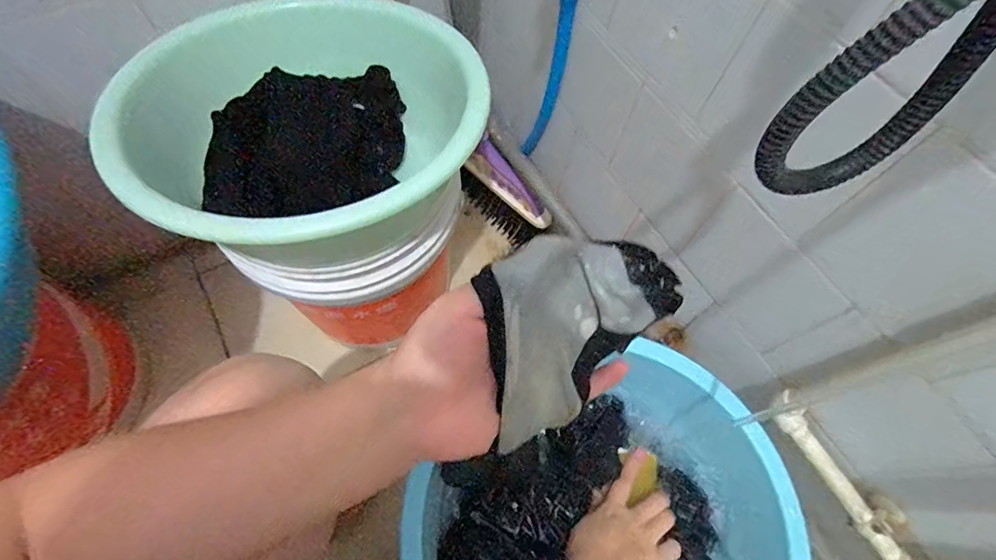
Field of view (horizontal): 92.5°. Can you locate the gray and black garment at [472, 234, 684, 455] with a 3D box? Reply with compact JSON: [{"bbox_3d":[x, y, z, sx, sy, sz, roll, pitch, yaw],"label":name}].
[{"bbox_3d":[0.039,0.033,0.261,0.108,0.050,0.114,-8,107,-28],"label":"gray and black garment"}]

